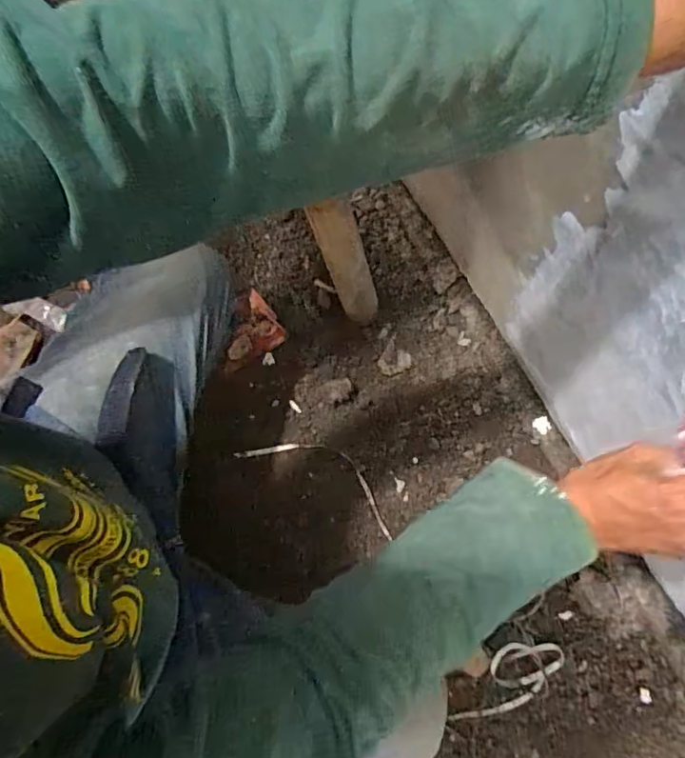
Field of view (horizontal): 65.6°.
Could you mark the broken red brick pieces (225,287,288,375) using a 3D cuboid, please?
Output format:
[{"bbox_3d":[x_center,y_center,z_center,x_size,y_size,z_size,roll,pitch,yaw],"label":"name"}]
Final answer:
[{"bbox_3d":[-0.142,-0.069,0.894,0.077,0.018,0.137,19,75,5],"label":"broken red brick pieces"}]

